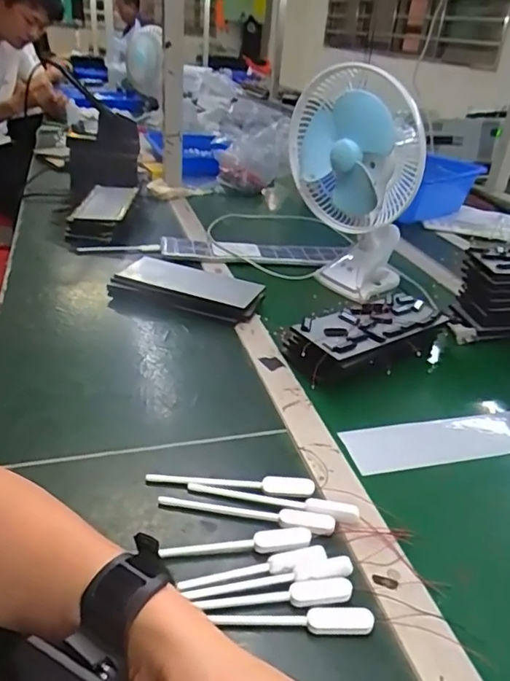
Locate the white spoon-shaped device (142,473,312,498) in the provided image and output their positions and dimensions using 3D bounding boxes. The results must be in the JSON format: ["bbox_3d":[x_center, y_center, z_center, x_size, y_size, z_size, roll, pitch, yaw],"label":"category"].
[{"bbox_3d":[-0.021,0.123,0.468,0.145,0.011,0.021,7,31,5],"label":"white spoon-shaped device"}]

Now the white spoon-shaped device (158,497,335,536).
[{"bbox_3d":[-0.008,0.140,0.436,0.144,0.005,0.018,8,31,6],"label":"white spoon-shaped device"}]

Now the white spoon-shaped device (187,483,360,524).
[{"bbox_3d":[0.015,0.135,0.450,0.144,0.009,0.015,9,31,8],"label":"white spoon-shaped device"}]

